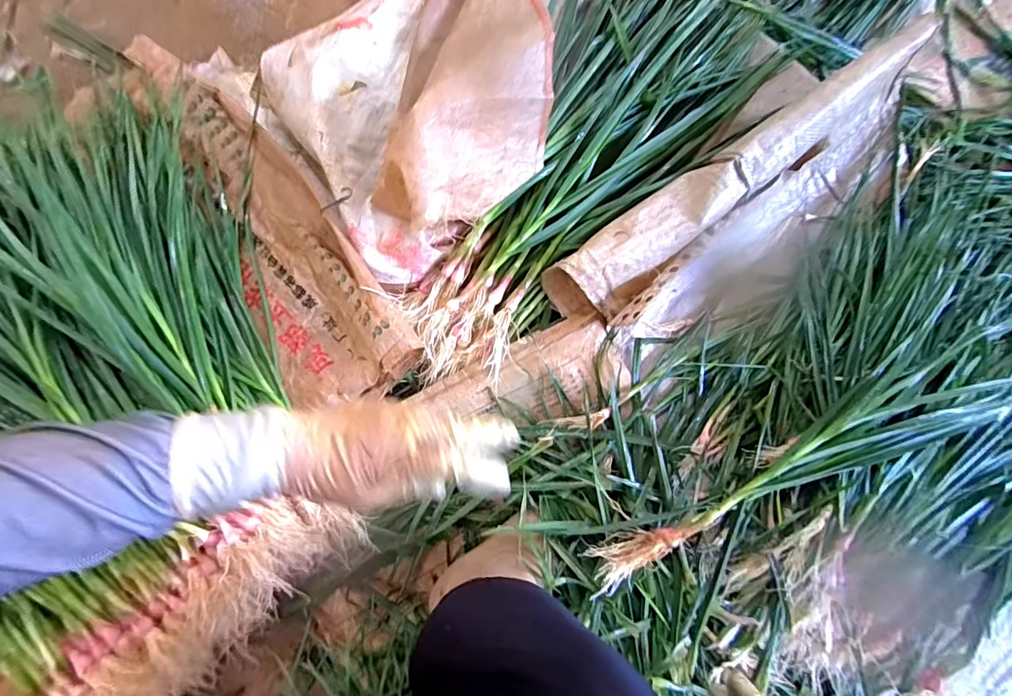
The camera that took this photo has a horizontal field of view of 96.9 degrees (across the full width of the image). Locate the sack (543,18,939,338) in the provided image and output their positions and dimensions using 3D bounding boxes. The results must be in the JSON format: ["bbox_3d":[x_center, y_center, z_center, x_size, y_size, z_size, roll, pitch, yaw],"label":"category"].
[{"bbox_3d":[0.312,-0.169,0.551,0.528,0.108,0.178,-30,84,-7],"label":"sack"}]

